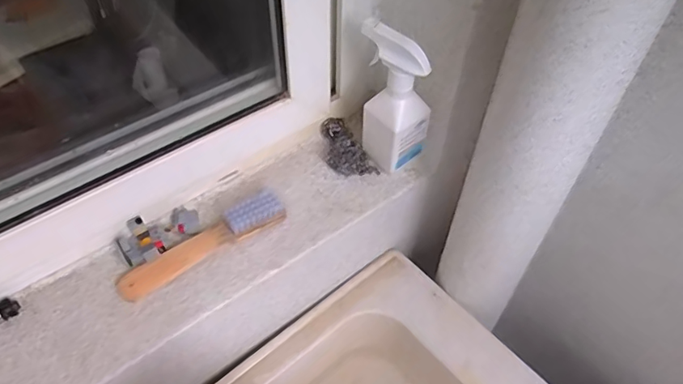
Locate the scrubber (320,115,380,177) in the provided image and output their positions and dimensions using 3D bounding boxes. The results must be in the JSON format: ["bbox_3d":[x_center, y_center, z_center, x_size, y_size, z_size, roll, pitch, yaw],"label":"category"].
[{"bbox_3d":[0.001,-0.058,0.712,0.051,0.030,0.100,-21,54,-19],"label":"scrubber"}]

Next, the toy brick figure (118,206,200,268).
[{"bbox_3d":[-0.210,0.044,0.610,0.096,0.029,0.045,-34,59,-26],"label":"toy brick figure"}]

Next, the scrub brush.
[{"bbox_3d":[-0.159,0.058,0.605,0.201,0.034,0.034,-29,56,-23],"label":"scrub brush"}]

